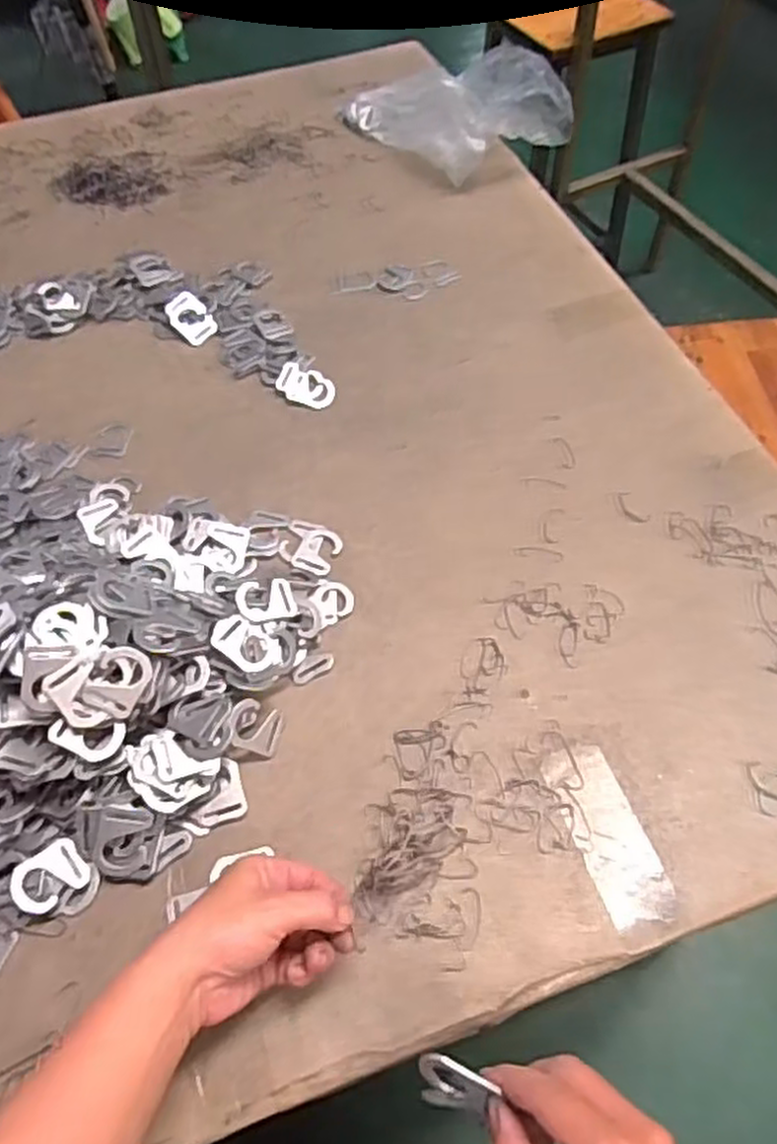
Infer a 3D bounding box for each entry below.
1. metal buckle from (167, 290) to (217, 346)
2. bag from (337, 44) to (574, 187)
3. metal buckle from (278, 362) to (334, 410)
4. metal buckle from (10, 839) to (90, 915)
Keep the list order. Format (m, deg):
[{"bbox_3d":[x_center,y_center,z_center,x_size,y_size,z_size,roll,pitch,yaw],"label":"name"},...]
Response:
[{"bbox_3d":[-0.212,-0.271,0.800,0.041,0.006,0.068,-36,81,-14],"label":"metal buckle"},{"bbox_3d":[0.077,-0.594,0.954,0.243,0.104,0.214,-11,57,-6],"label":"bag"},{"bbox_3d":[-0.082,-0.184,0.751,0.062,0.011,0.040,22,60,15],"label":"metal buckle"},{"bbox_3d":[-0.223,0.200,0.493,0.047,0.005,0.035,-33,75,-27],"label":"metal buckle"}]

